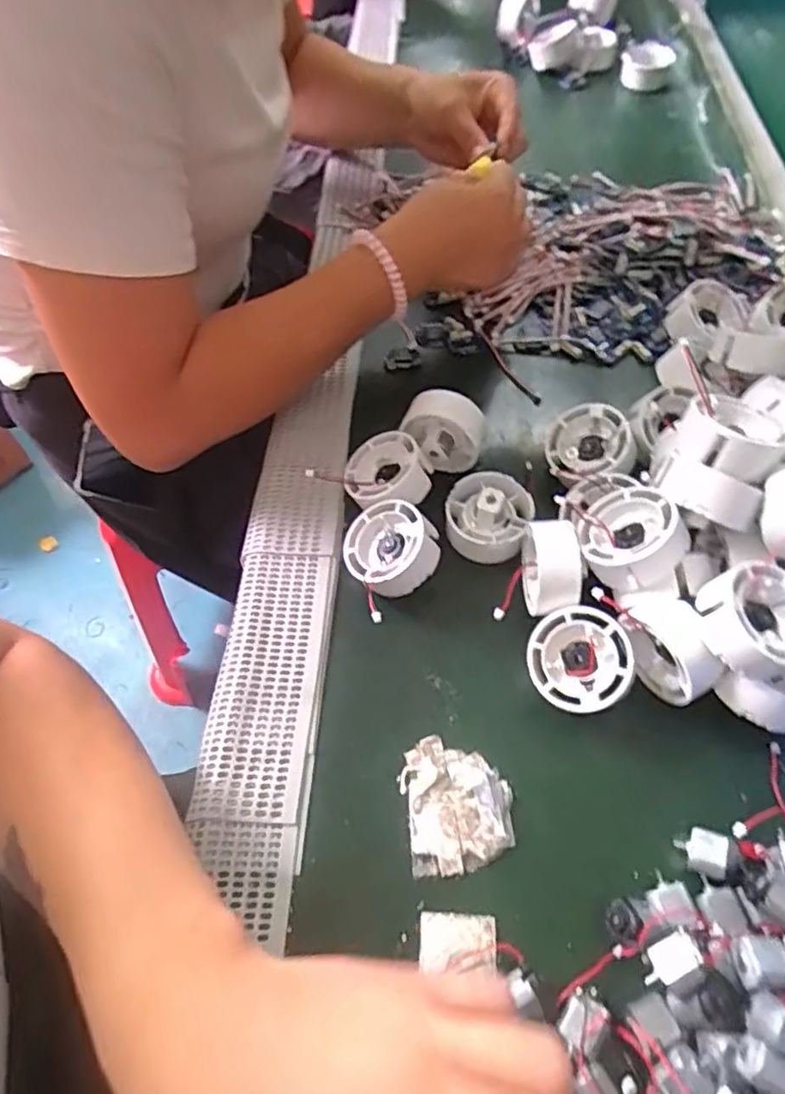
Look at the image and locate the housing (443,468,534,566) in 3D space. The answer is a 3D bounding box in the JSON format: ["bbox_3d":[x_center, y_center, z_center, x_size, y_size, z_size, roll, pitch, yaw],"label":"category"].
[{"bbox_3d":[0.062,-0.020,0.417,0.052,0.034,0.053,0,58,0],"label":"housing"}]

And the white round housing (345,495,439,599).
[{"bbox_3d":[-0.001,0.001,0.399,0.054,0.026,0.054,-13,60,24],"label":"white round housing"}]

